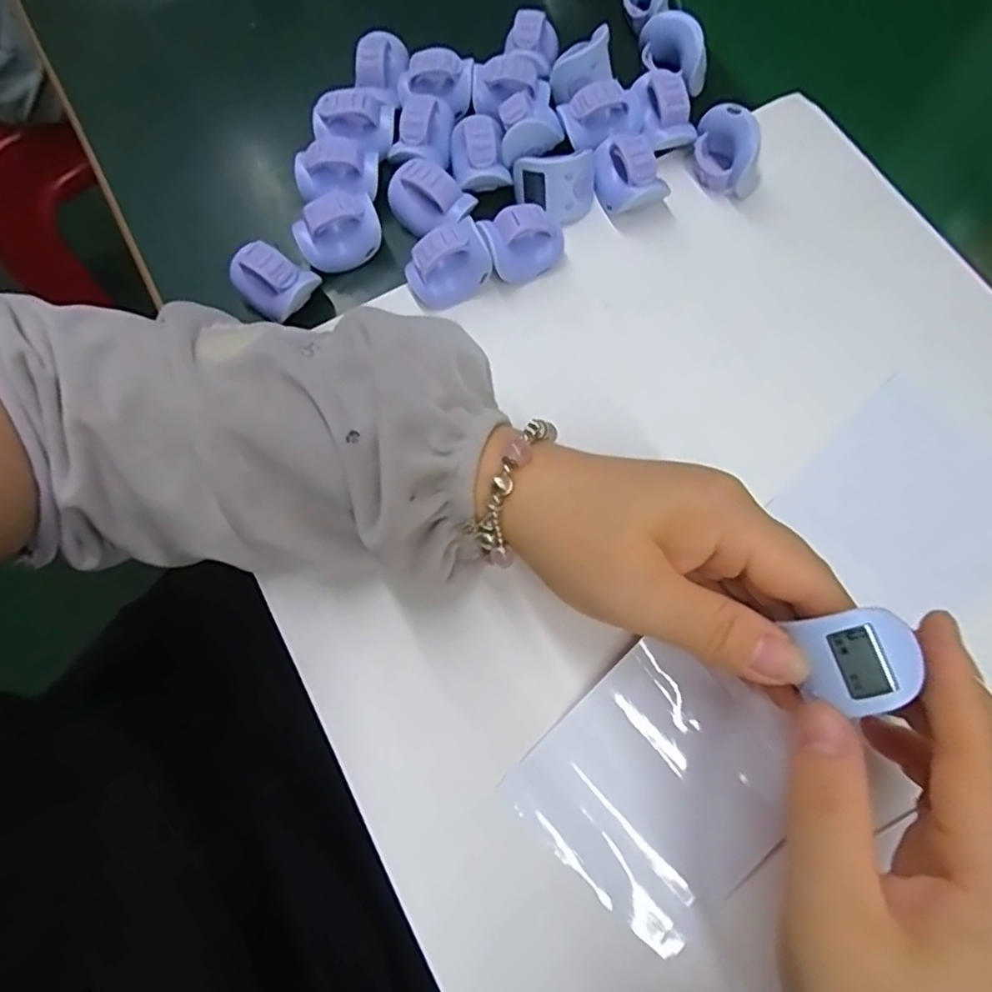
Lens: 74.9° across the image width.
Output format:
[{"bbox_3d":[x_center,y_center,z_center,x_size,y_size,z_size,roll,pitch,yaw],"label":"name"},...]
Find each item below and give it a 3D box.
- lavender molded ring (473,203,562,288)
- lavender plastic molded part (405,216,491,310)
[{"bbox_3d":[0.013,-0.122,0.312,0.036,0.029,0.023,-24,73,-7],"label":"lavender molded ring"},{"bbox_3d":[-0.023,-0.110,0.308,0.036,0.029,0.023,-24,73,-7],"label":"lavender plastic molded part"}]

